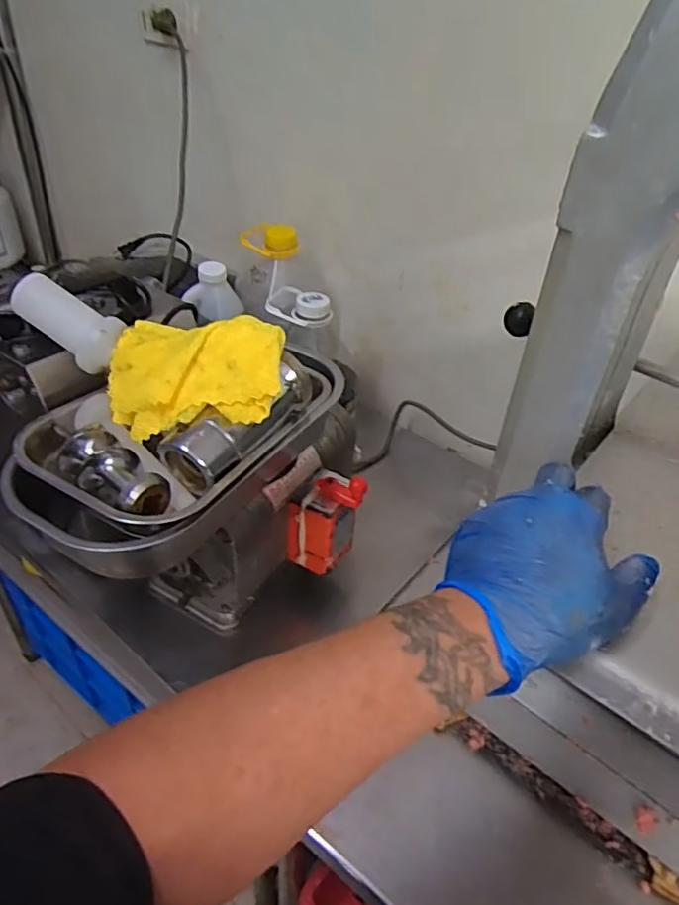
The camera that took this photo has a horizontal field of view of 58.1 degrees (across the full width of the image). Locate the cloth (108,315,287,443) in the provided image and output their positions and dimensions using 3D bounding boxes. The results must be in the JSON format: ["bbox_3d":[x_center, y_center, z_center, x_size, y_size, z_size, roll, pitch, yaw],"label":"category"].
[{"bbox_3d":[-0.141,-0.081,0.602,0.168,0.038,0.122,-3,61,-1],"label":"cloth"}]

